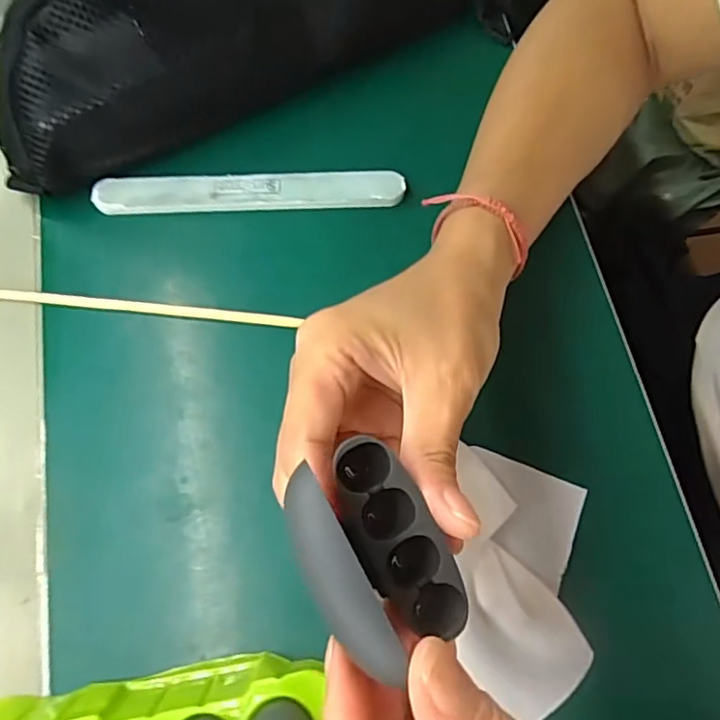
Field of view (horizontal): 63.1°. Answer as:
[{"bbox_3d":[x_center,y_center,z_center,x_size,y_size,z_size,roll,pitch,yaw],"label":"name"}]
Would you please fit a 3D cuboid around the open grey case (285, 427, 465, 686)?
[{"bbox_3d":[0.005,0.056,0.171,0.040,0.031,0.061,-29,74,-8],"label":"open grey case"}]

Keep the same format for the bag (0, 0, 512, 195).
[{"bbox_3d":[-0.059,-0.192,0.317,0.289,0.087,0.085,-20,72,-4],"label":"bag"}]

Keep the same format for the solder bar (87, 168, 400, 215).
[{"bbox_3d":[-0.063,-0.096,0.332,0.172,0.007,0.020,-1,85,2],"label":"solder bar"}]

